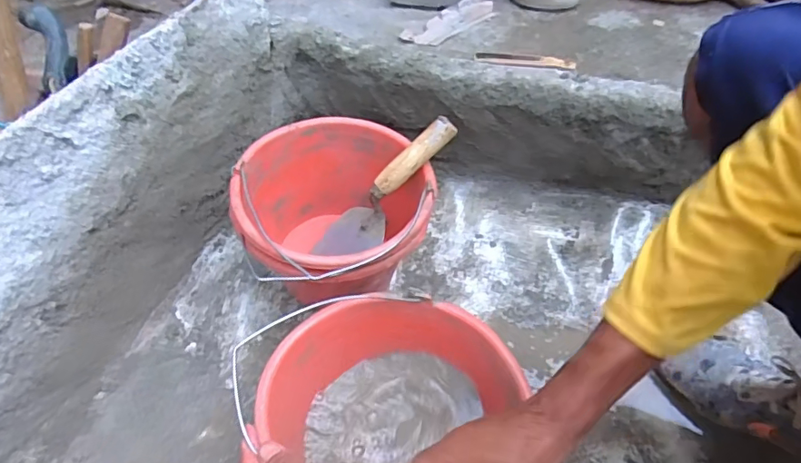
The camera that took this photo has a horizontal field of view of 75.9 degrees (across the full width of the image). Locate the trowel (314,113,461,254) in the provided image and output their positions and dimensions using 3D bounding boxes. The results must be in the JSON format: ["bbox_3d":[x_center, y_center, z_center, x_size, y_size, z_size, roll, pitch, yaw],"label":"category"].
[{"bbox_3d":[-0.020,-0.054,0.668,0.066,0.233,0.054,20,31,-40],"label":"trowel"}]

